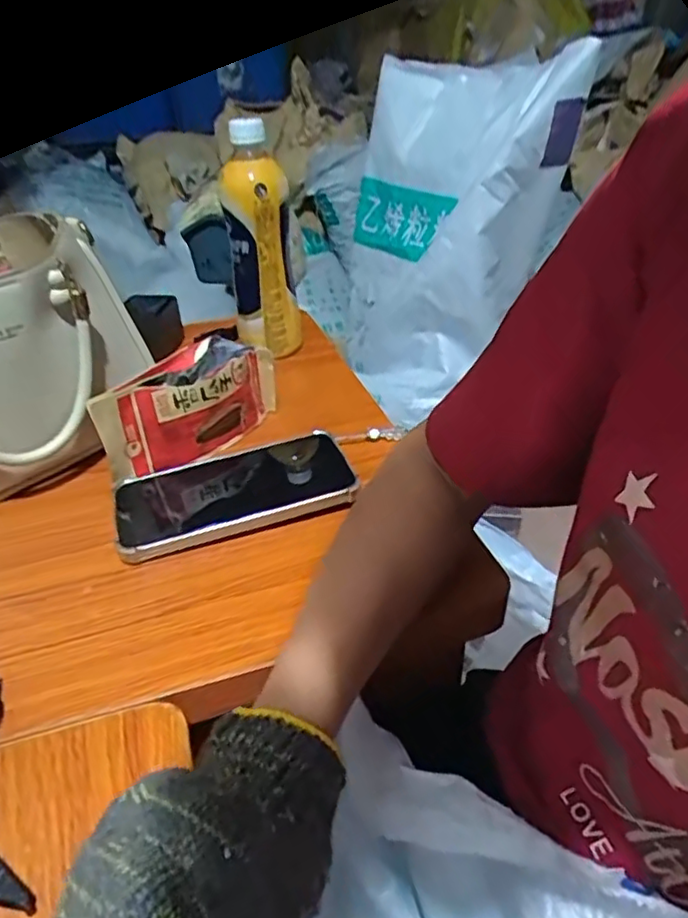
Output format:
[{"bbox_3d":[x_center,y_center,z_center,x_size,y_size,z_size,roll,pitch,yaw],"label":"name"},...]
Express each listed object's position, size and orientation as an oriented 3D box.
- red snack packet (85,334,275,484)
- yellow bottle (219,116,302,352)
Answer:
[{"bbox_3d":[-0.118,-0.039,0.503,0.042,0.087,0.152,19,39,25],"label":"red snack packet"},{"bbox_3d":[-0.079,-0.205,0.610,0.063,0.206,0.057,-5,35,-7],"label":"yellow bottle"}]

